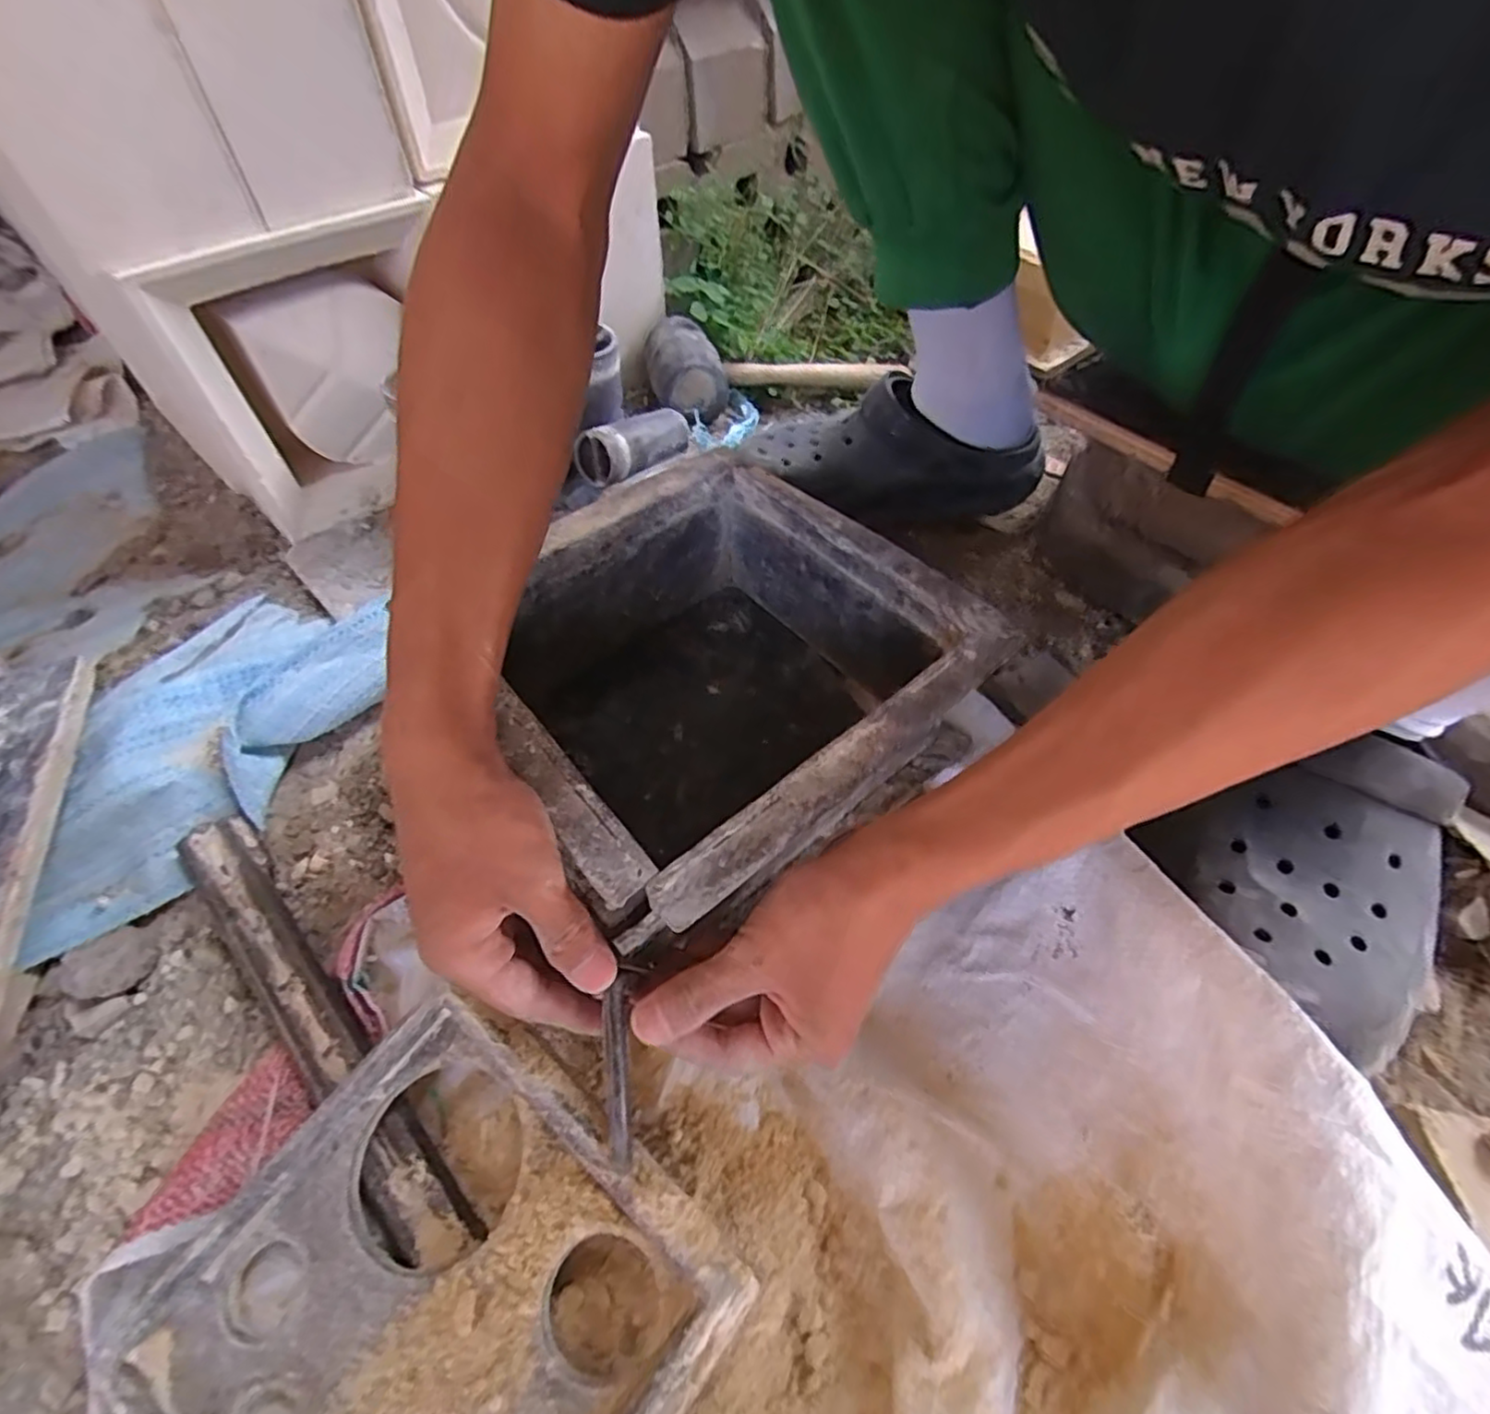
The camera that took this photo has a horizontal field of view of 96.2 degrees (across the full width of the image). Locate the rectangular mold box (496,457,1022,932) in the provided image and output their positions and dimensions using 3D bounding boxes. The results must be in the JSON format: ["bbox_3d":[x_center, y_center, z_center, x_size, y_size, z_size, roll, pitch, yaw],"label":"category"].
[{"bbox_3d":[-0.019,-0.008,0.405,0.242,0.118,0.233,-36,60,-22],"label":"rectangular mold box"}]

